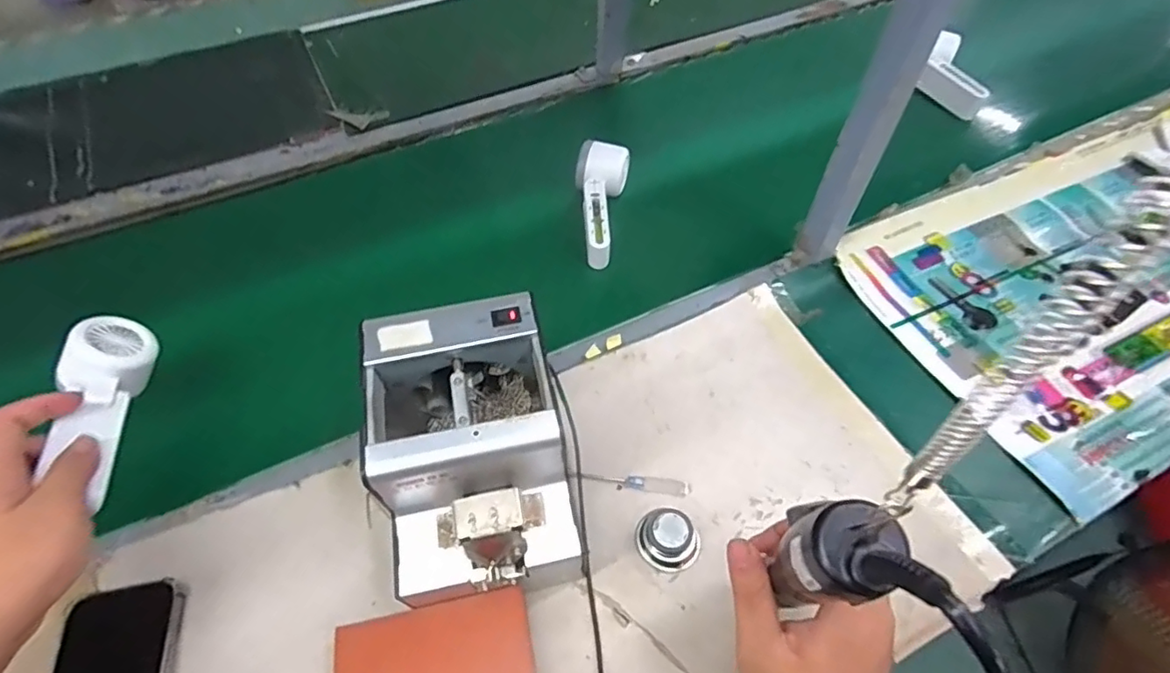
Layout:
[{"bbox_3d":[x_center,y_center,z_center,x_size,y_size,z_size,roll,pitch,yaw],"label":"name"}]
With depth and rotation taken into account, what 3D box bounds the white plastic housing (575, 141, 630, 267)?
[{"bbox_3d":[0.016,-0.148,0.664,0.059,0.068,0.142,4,53,4],"label":"white plastic housing"}]

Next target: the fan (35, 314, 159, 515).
[{"bbox_3d":[-0.368,0.045,0.437,0.059,0.044,0.156,18,28,-32],"label":"fan"}]

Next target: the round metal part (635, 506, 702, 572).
[{"bbox_3d":[0.065,0.157,0.455,0.049,0.025,0.040,12,53,10],"label":"round metal part"}]

